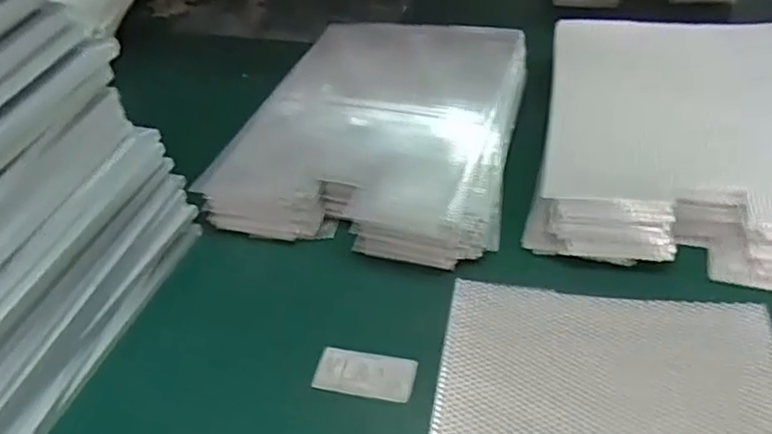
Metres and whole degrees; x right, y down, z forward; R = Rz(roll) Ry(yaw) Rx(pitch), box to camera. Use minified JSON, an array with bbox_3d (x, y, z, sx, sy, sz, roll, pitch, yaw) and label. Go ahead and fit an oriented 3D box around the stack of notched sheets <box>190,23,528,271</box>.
[{"bbox_3d":[0.005,-0.106,0.718,0.276,0.070,0.345,9,44,17],"label":"stack of notched sheets"}]

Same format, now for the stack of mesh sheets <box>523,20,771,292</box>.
[{"bbox_3d":[0.305,-0.084,0.661,0.280,0.081,0.326,7,44,15],"label":"stack of mesh sheets"}]

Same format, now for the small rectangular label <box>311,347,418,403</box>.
[{"bbox_3d":[-0.016,0.127,0.532,0.081,0.007,0.048,5,32,19],"label":"small rectangular label"}]

